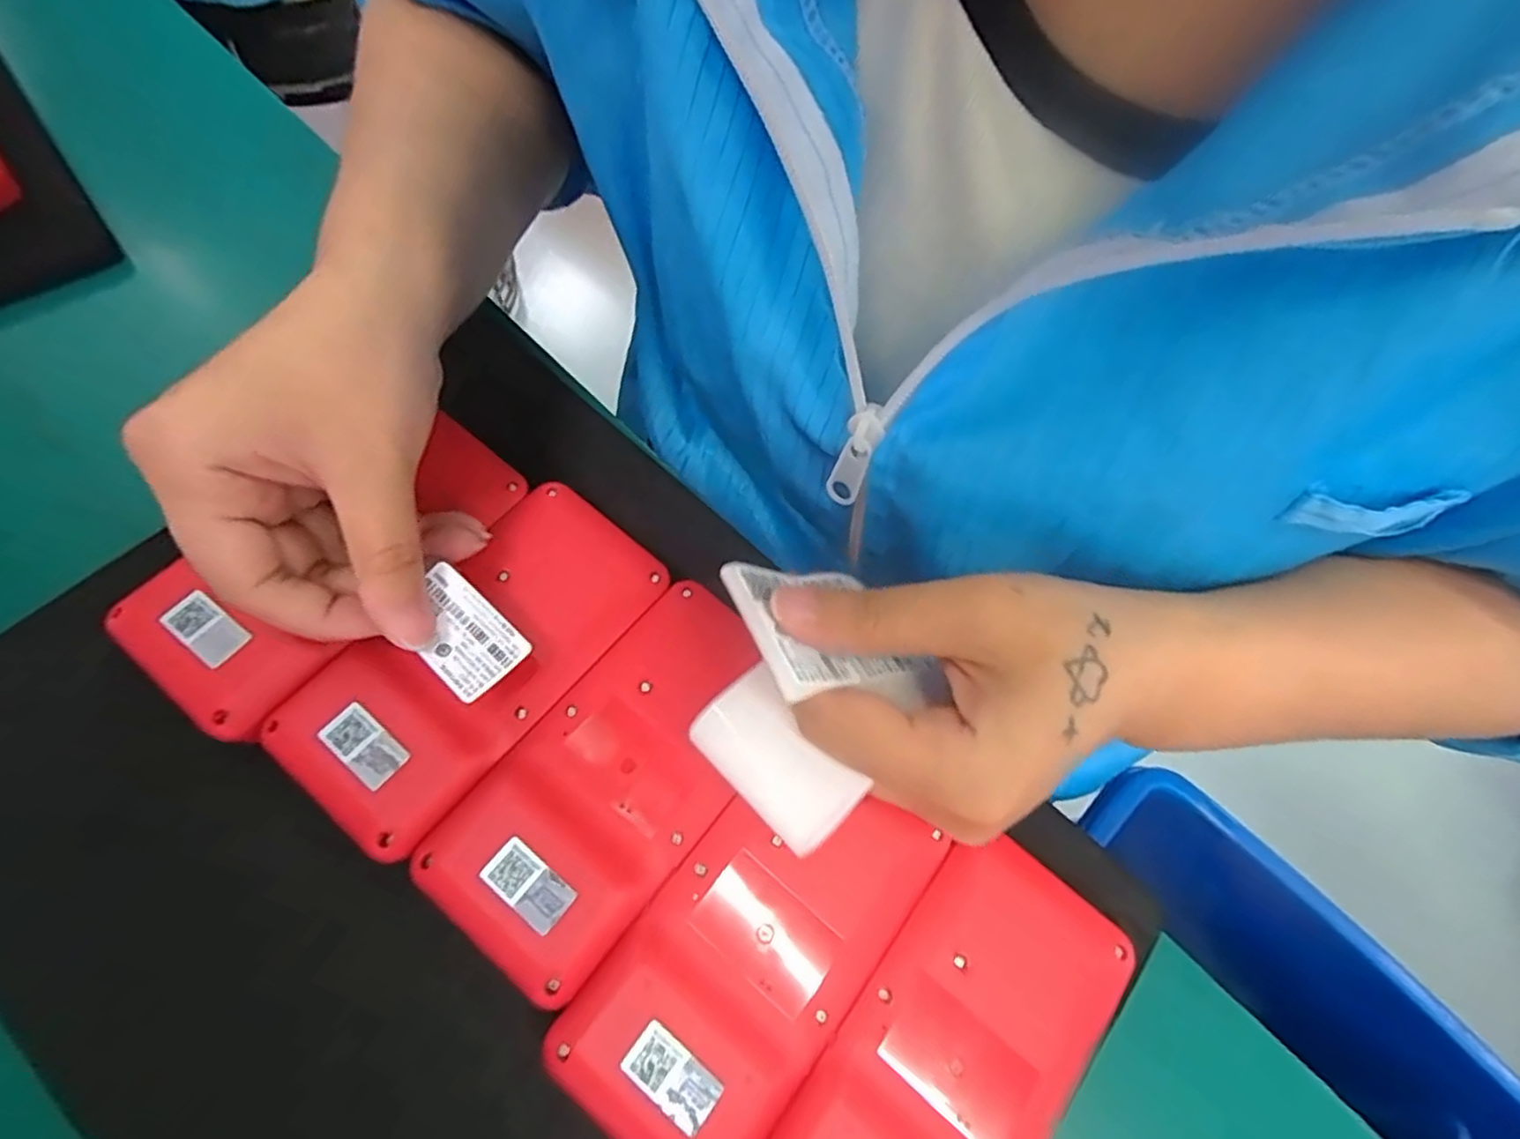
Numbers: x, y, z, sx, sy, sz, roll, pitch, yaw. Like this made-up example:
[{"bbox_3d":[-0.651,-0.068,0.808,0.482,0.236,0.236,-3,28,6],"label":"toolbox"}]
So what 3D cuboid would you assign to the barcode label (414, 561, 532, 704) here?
[{"bbox_3d":[-0.090,0.019,0.205,0.037,0.004,0.025,43,69,6],"label":"barcode label"}]

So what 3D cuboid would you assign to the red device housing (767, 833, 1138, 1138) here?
[{"bbox_3d":[0.054,0.136,0.188,0.060,0.018,0.118,40,68,10],"label":"red device housing"}]

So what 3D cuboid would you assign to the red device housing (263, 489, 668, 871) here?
[{"bbox_3d":[-0.091,0.024,0.219,0.059,0.015,0.120,38,68,9],"label":"red device housing"}]

